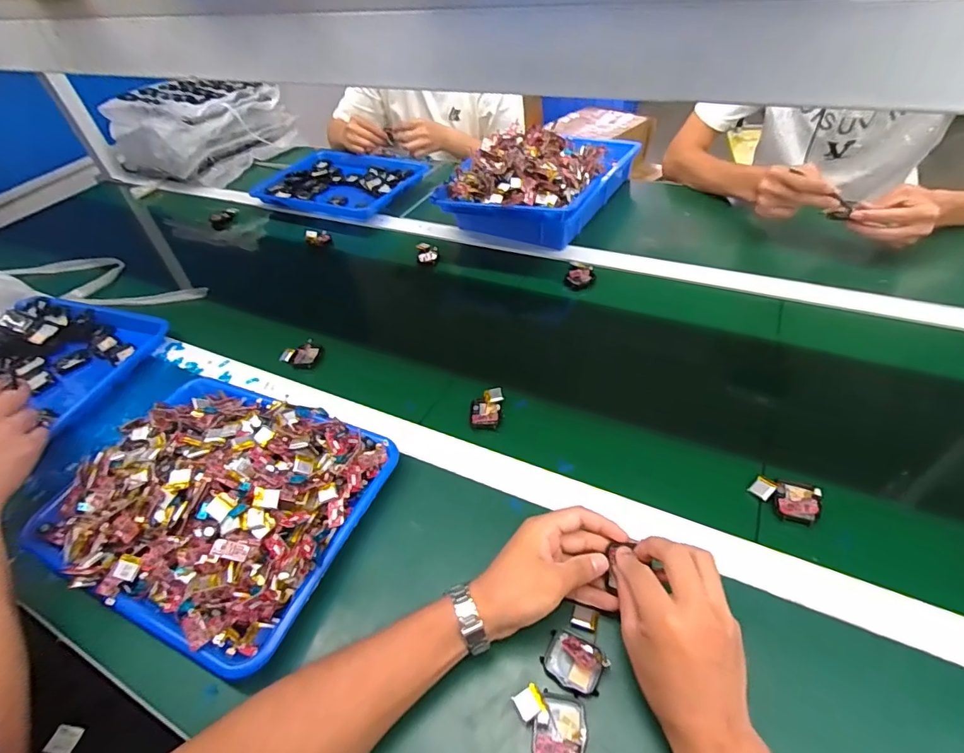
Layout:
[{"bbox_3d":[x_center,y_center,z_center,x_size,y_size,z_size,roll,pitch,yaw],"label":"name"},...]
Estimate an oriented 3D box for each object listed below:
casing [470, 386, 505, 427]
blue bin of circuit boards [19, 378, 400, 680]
[{"bbox_3d":[0.006,0.039,0.589,0.037,0.022,0.049,3,46,10],"label":"casing"},{"bbox_3d":[-0.283,0.120,0.505,0.325,0.076,0.248,15,50,20],"label":"blue bin of circuit boards"}]

